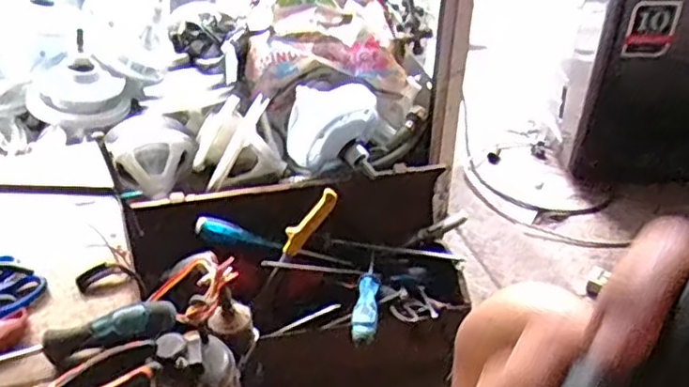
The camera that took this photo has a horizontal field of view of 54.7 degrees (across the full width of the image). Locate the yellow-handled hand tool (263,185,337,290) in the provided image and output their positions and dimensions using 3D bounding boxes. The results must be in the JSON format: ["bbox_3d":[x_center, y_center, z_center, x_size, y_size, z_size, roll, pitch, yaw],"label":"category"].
[{"bbox_3d":[-0.062,0.061,0.905,0.033,0.164,0.026,25,20,-38],"label":"yellow-handled hand tool"}]

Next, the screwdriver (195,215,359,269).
[{"bbox_3d":[-0.095,0.076,0.942,0.237,0.031,0.030,17,30,-25],"label":"screwdriver"}]

